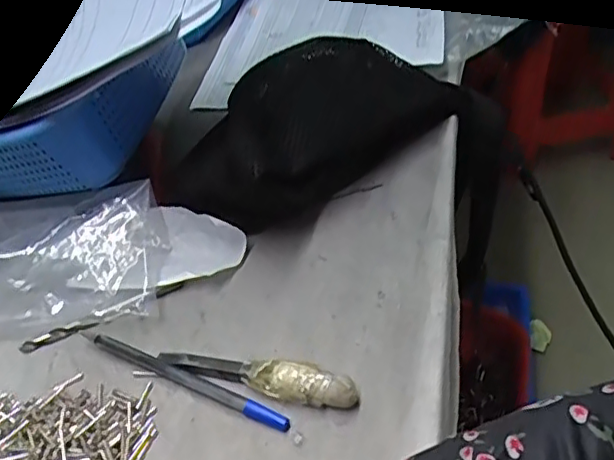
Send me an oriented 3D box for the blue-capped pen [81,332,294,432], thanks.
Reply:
[{"bbox_3d":[-0.071,0.080,0.330,0.138,0.007,0.008,14,49,26],"label":"blue-capped pen"}]

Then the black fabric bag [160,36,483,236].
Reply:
[{"bbox_3d":[0.020,-0.082,0.437,0.077,0.095,0.245,30,57,36],"label":"black fabric bag"}]

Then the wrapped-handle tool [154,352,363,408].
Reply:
[{"bbox_3d":[-0.028,0.076,0.320,0.112,0.016,0.017,7,47,20],"label":"wrapped-handle tool"}]

